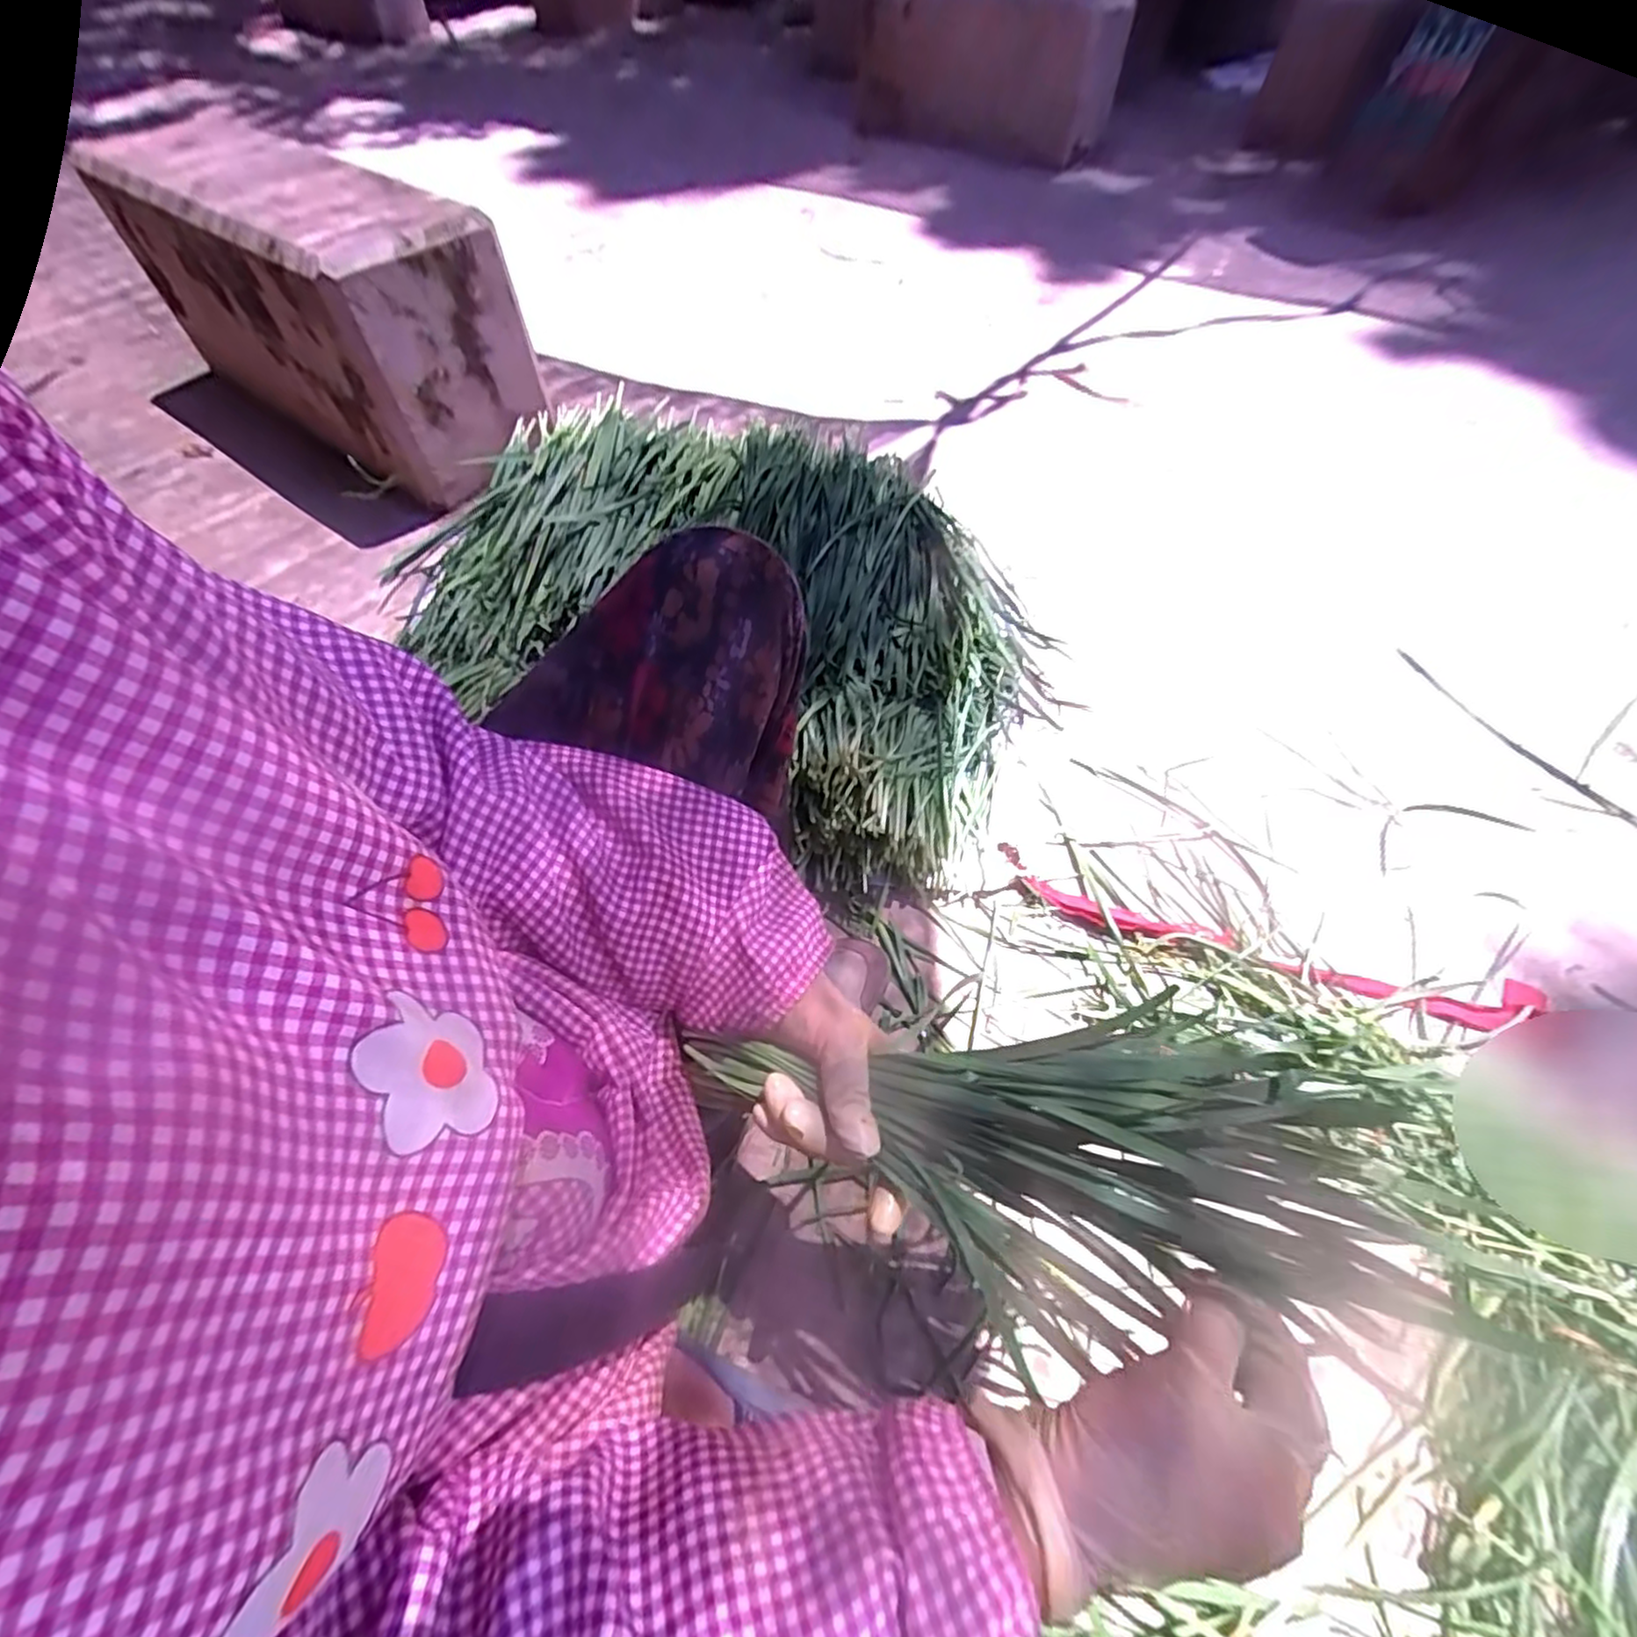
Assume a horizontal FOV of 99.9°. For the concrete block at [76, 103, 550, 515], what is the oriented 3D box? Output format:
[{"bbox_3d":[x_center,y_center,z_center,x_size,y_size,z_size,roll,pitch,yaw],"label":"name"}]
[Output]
[{"bbox_3d":[-0.726,-0.761,1.047,0.637,0.318,0.231,31,62,20],"label":"concrete block"}]

